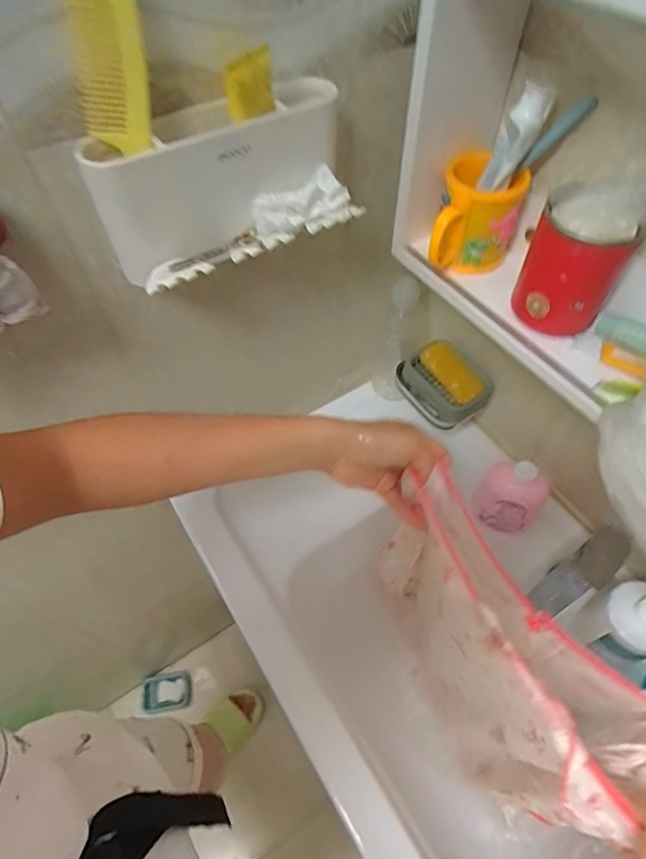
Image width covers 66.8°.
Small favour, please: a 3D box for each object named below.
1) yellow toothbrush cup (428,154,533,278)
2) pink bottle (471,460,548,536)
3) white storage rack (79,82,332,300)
[{"bbox_3d":[0.163,-0.221,0.525,0.083,0.094,0.084,17,57,11],"label":"yellow toothbrush cup"},{"bbox_3d":[0.267,0.095,0.696,0.088,0.125,0.054,24,59,16],"label":"pink bottle"},{"bbox_3d":[-0.083,-0.214,0.437,0.224,0.112,0.073,-30,60,-19],"label":"white storage rack"}]

